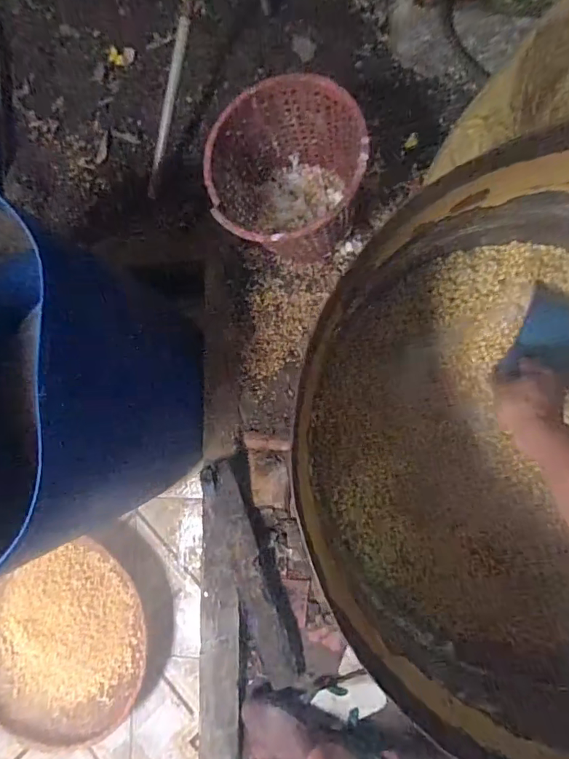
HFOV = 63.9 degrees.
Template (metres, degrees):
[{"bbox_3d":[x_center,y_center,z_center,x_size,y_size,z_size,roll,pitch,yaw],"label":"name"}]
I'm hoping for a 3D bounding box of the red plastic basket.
[{"bbox_3d":[0.014,-0.384,0.916,0.278,0.255,0.275,-11,85,7],"label":"red plastic basket"}]

